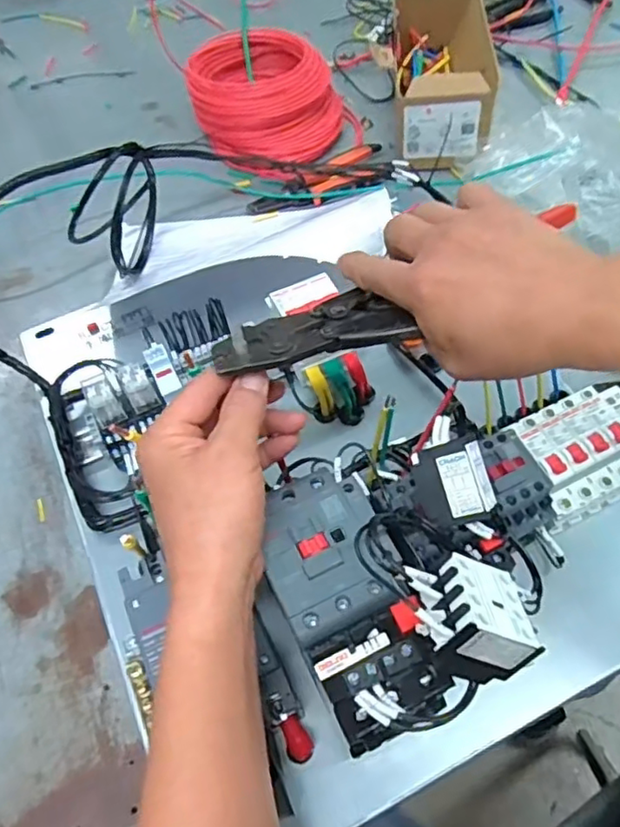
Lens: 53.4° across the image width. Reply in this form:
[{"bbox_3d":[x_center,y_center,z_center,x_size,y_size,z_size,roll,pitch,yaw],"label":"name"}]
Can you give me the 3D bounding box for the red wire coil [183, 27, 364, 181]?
[{"bbox_3d":[-0.054,-0.390,0.765,0.174,0.070,0.209,-39,64,-18],"label":"red wire coil"}]

